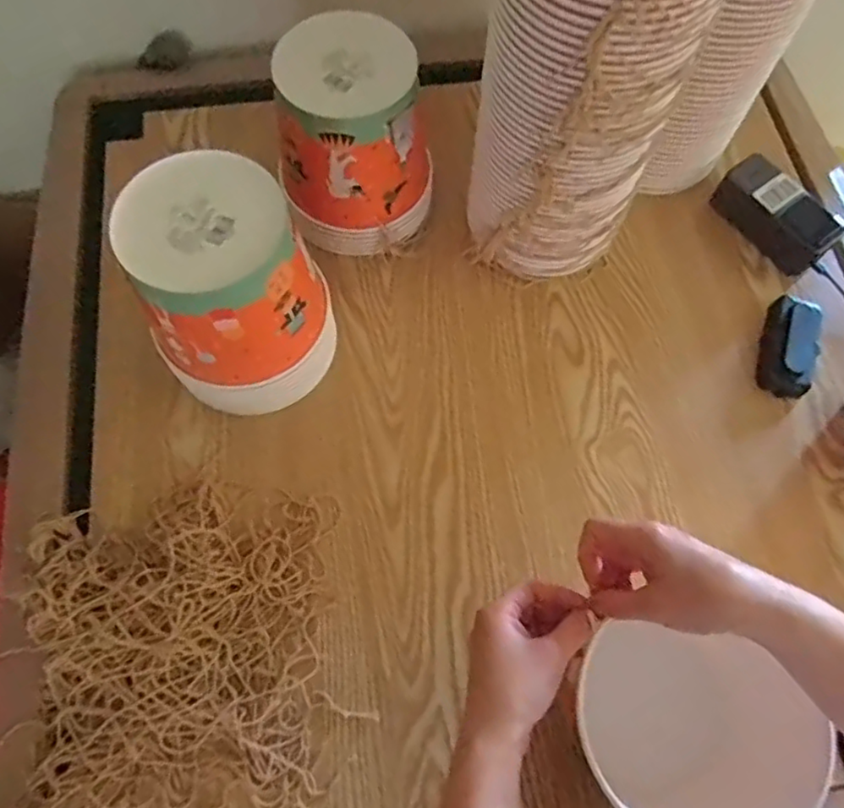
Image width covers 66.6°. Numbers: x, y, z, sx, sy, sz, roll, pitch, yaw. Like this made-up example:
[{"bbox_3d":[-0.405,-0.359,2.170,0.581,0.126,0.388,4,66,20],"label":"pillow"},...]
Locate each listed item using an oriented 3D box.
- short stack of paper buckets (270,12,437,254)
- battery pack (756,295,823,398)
[{"bbox_3d":[-0.064,-0.258,0.639,0.141,0.177,0.136,-2,68,-2],"label":"short stack of paper buckets"},{"bbox_3d":[0.375,-0.061,0.651,0.052,0.031,0.107,21,69,7],"label":"battery pack"}]

